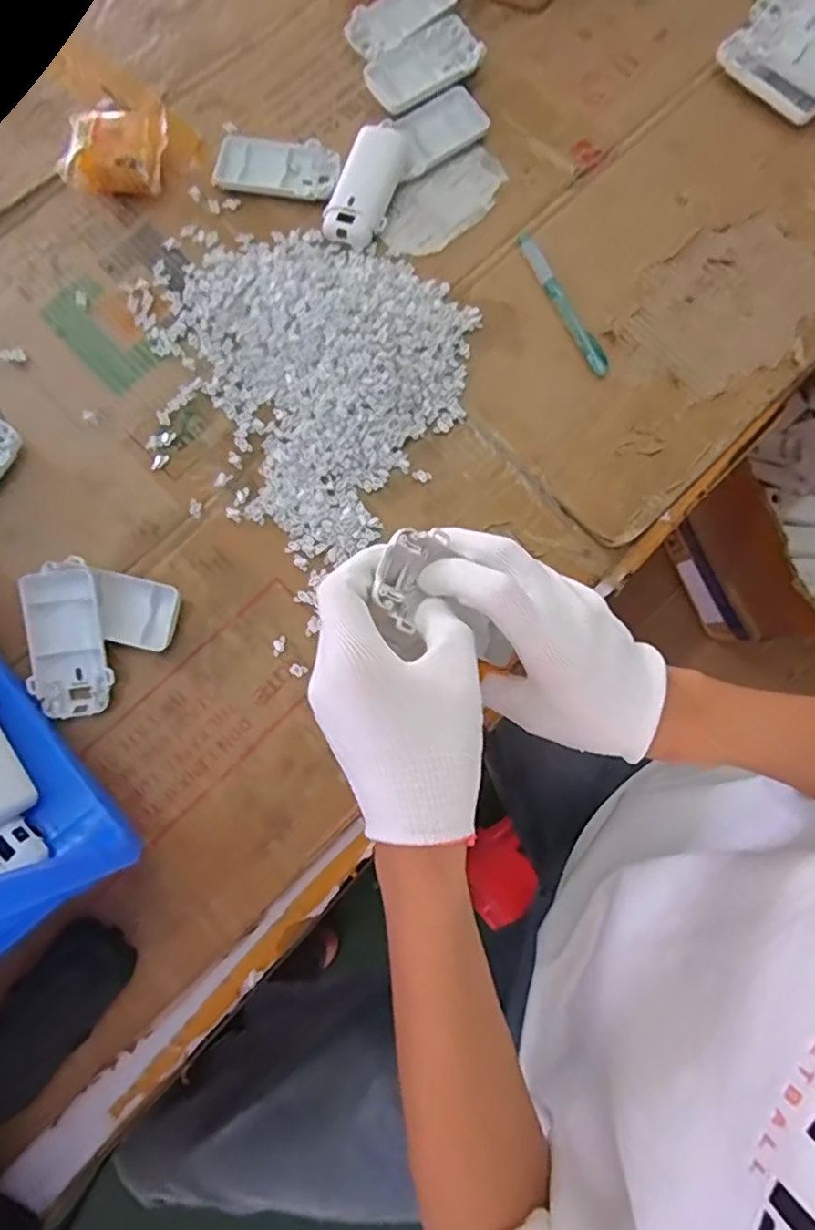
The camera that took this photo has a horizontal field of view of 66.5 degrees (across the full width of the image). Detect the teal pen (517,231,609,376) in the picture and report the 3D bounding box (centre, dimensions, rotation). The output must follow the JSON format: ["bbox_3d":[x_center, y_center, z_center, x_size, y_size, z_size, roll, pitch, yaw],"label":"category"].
[{"bbox_3d":[0.117,-0.240,0.473,0.014,0.007,0.129,-28,81,-4],"label":"teal pen"}]

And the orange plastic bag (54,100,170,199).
[{"bbox_3d":[-0.228,-0.372,0.492,0.076,0.037,0.084,3,80,2],"label":"orange plastic bag"}]

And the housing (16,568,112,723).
[{"bbox_3d":[-0.226,0.019,0.414,0.047,0.015,0.097,-7,94,0],"label":"housing"}]

